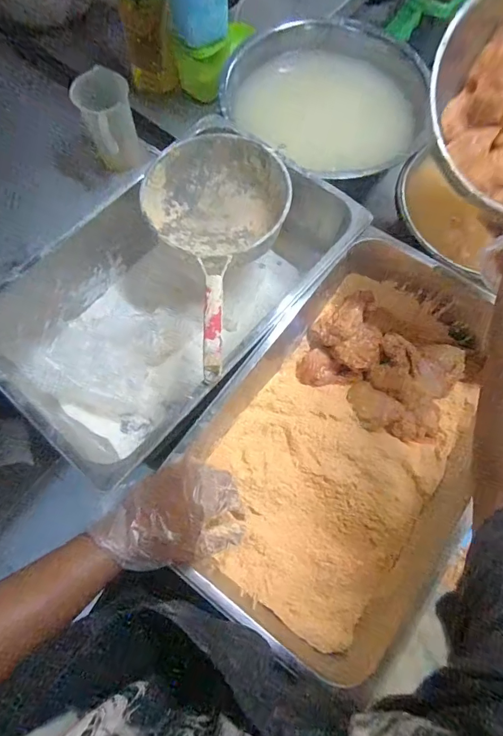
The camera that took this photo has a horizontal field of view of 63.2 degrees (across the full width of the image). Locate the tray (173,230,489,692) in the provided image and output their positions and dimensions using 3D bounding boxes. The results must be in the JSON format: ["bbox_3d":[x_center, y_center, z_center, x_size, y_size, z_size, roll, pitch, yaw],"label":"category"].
[{"bbox_3d":[0.130,0.085,0.574,0.297,0.126,0.521,34,74,10],"label":"tray"}]

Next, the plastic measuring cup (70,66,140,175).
[{"bbox_3d":[-0.253,-0.436,0.738,0.089,0.135,0.110,-20,73,-8],"label":"plastic measuring cup"}]

